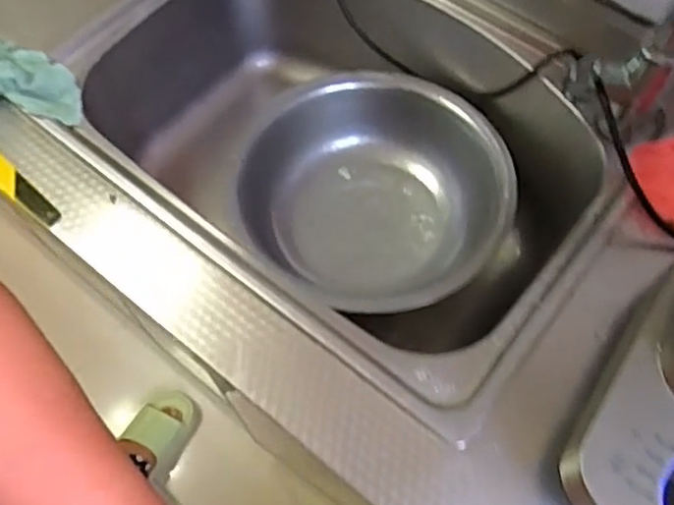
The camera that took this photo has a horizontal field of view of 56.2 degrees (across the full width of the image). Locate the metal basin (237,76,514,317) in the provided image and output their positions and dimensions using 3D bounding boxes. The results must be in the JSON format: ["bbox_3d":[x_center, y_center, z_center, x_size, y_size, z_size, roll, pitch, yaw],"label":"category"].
[{"bbox_3d":[0.048,-0.073,0.747,0.280,0.112,0.313,-40,70,-19],"label":"metal basin"}]

